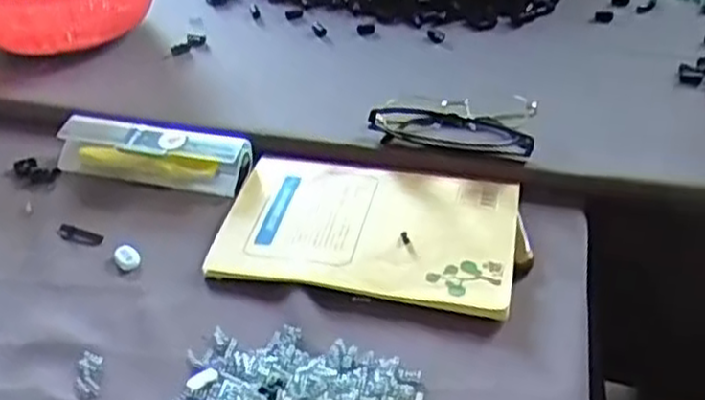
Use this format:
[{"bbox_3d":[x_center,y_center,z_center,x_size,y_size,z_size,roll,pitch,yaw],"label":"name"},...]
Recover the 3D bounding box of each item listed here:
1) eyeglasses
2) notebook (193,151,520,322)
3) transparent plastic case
[{"bbox_3d":[0.080,-0.063,0.611,0.127,0.033,0.058,7,39,13],"label":"eyeglasses"},{"bbox_3d":[0.010,0.016,0.545,0.206,0.013,0.134,6,39,12],"label":"notebook"},{"bbox_3d":[-0.161,-0.039,0.610,0.153,0.033,0.040,7,39,13],"label":"transparent plastic case"}]

